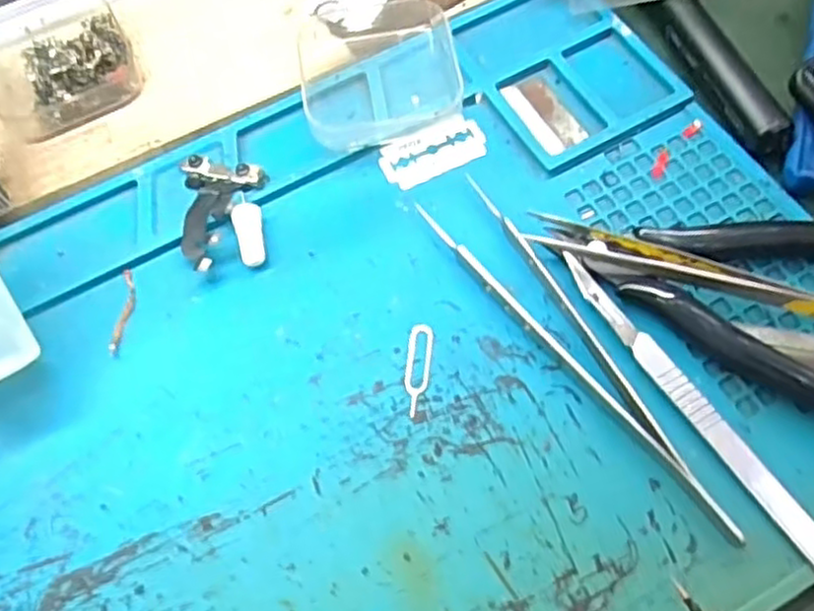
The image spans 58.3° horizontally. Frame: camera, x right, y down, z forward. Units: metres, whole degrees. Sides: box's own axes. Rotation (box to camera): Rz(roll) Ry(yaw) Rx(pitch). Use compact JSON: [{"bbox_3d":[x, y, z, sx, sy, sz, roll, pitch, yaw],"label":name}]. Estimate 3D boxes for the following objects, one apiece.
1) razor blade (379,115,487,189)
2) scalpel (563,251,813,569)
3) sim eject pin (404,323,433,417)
[{"bbox_3d":[0.010,-0.062,0.290,0.042,0.004,0.023,-23,65,-8],"label":"razor blade"},{"bbox_3d":[0.094,0.035,0.235,0.009,0.006,0.133,-31,66,-11],"label":"scalpel"},{"bbox_3d":[0.004,0.021,0.250,0.008,0.004,0.033,5,64,6],"label":"sim eject pin"}]

